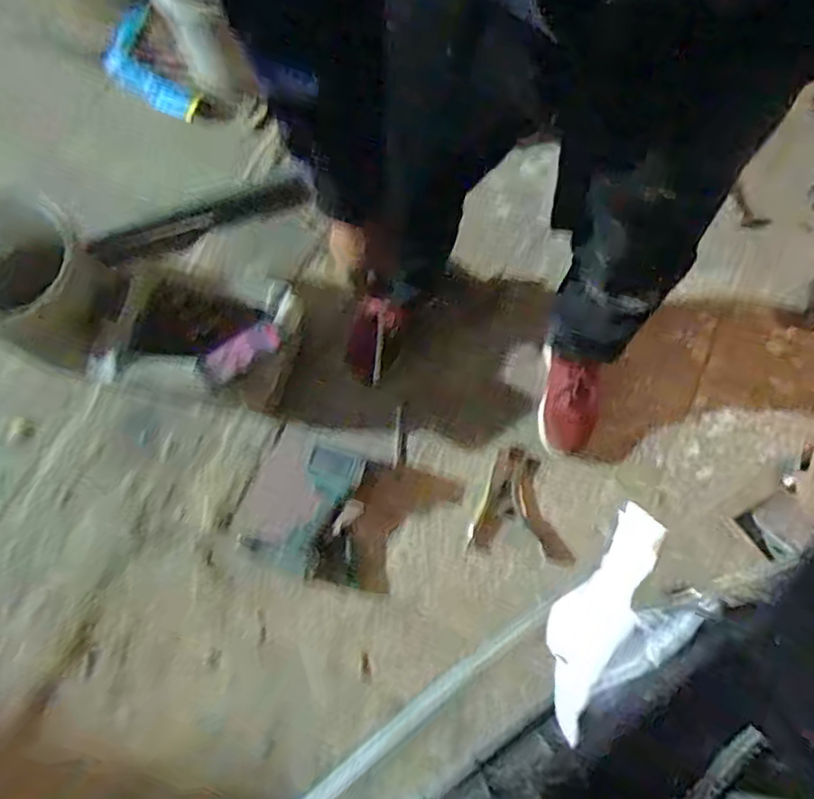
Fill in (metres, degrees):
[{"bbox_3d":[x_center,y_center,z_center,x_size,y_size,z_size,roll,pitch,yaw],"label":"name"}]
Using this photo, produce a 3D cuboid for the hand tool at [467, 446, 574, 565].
[{"bbox_3d":[0.219,0.193,1.197,0.183,0.020,0.193,10,75,1],"label":"hand tool"}]

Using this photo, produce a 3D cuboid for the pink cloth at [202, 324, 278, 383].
[{"bbox_3d":[-0.283,-0.084,1.103,0.138,0.020,0.065,-36,78,-26],"label":"pink cloth"}]

